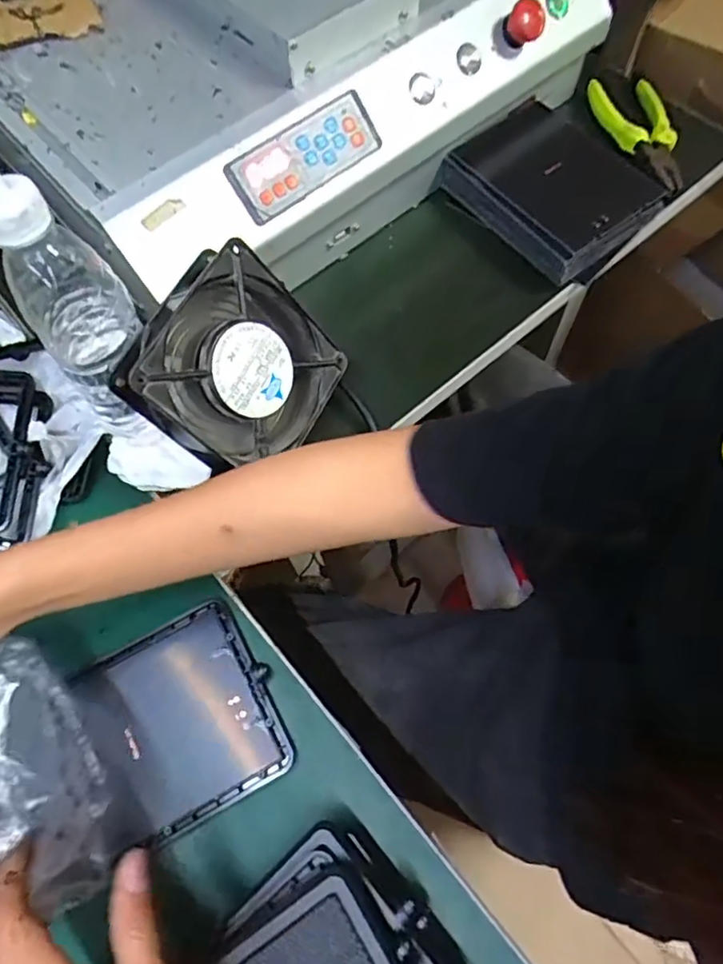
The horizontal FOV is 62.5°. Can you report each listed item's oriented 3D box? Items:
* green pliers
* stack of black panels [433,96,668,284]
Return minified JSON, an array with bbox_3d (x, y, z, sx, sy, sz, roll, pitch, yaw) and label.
[{"bbox_3d":[0.249,-0.301,0.511,0.060,0.024,0.118,-21,67,-7],"label":"green pliers"},{"bbox_3d":[0.162,-0.244,0.499,0.123,0.041,0.157,-37,70,-13],"label":"stack of black panels"}]

